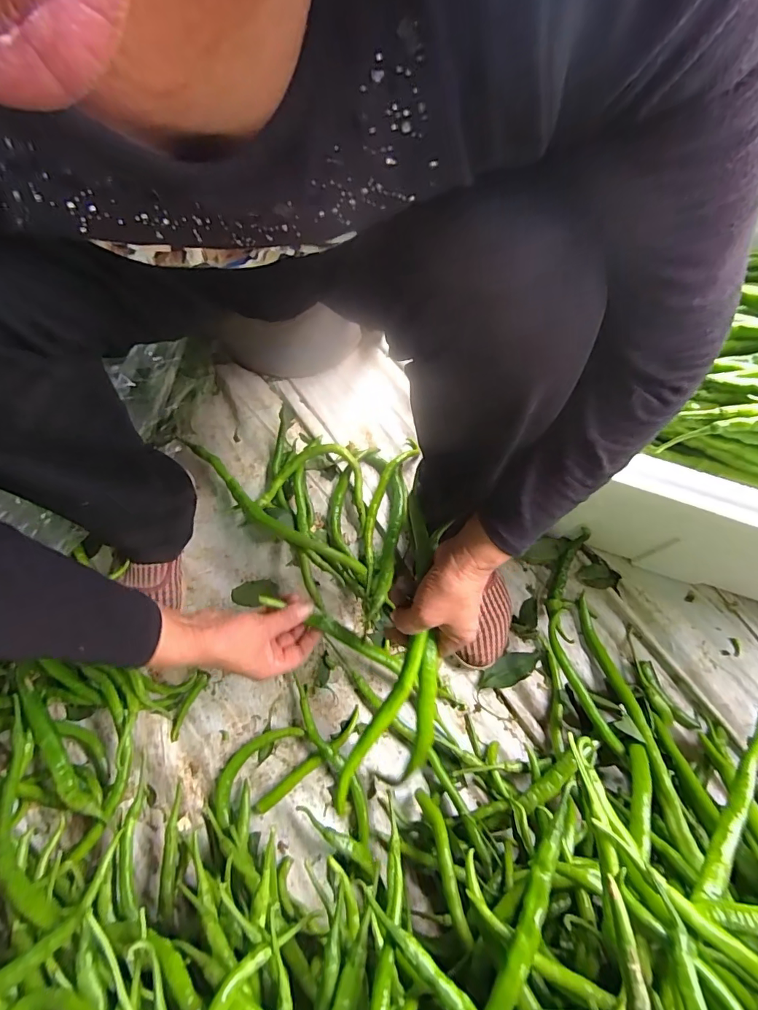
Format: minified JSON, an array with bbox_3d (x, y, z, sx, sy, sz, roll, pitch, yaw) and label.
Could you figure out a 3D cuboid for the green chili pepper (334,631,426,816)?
[{"bbox_3d":[0.001,0.194,0.409,0.022,0.010,0.167,29,84,12],"label":"green chili pepper"}]

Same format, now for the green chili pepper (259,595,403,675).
[{"bbox_3d":[-0.048,0.138,0.495,0.177,0.011,0.017,32,66,-14],"label":"green chili pepper"}]

